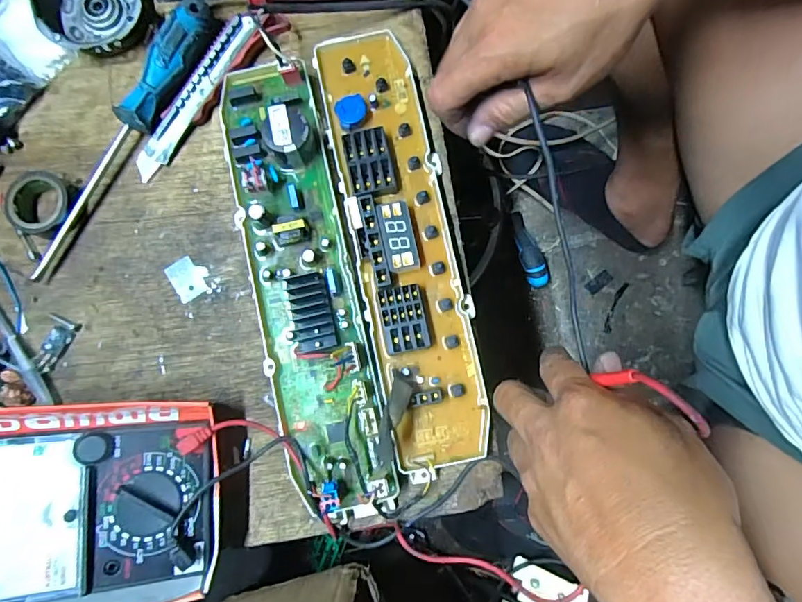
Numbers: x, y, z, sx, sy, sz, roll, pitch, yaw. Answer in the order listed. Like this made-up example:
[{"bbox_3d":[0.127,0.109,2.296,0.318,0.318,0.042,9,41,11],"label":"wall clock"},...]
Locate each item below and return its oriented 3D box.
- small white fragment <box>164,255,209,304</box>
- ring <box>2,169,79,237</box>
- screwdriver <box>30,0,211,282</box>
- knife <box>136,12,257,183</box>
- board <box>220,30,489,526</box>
[{"bbox_3d":[-0.165,-0.019,0.378,0.027,0.004,0.033,-33,82,-3],"label":"small white fragment"},{"bbox_3d":[-0.278,-0.075,0.375,0.039,0.023,0.048,31,84,6],"label":"ring"},{"bbox_3d":[-0.218,-0.125,0.378,0.026,0.023,0.243,33,93,6],"label":"screwdriver"},{"bbox_3d":[-0.164,-0.164,0.387,0.023,0.007,0.151,36,92,6],"label":"knife"},{"bbox_3d":[-0.034,-0.031,0.352,0.147,0.033,0.339,-12,84,-4],"label":"board"}]

